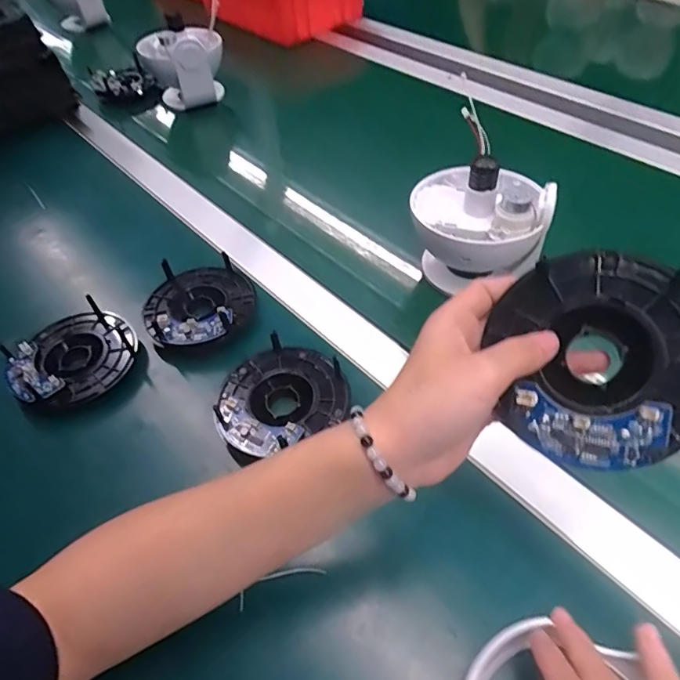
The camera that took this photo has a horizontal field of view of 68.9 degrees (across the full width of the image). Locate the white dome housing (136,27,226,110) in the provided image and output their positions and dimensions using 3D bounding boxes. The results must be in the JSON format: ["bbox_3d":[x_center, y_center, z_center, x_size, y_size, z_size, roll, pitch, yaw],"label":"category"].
[{"bbox_3d":[-0.229,-0.406,0.733,0.111,0.098,0.105,-14,51,-9],"label":"white dome housing"}]

